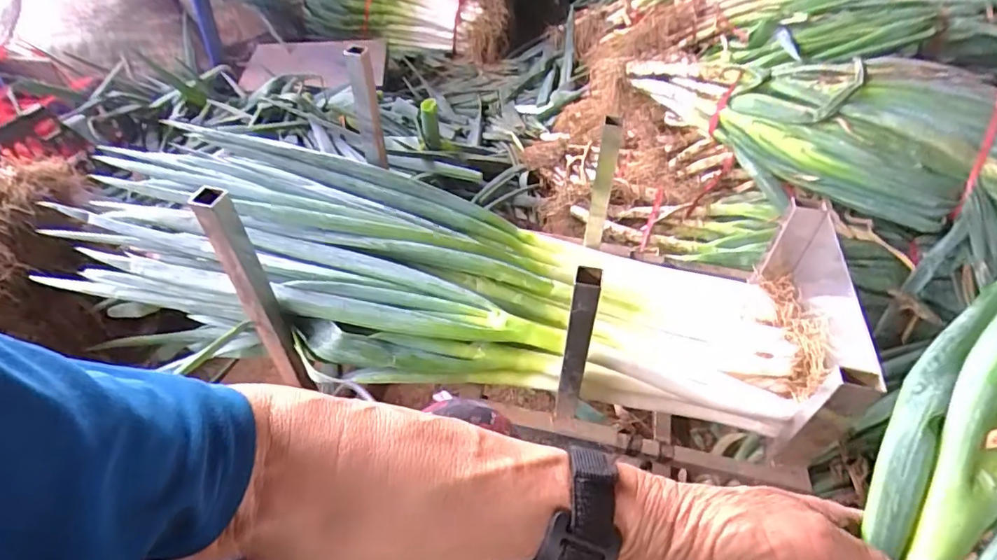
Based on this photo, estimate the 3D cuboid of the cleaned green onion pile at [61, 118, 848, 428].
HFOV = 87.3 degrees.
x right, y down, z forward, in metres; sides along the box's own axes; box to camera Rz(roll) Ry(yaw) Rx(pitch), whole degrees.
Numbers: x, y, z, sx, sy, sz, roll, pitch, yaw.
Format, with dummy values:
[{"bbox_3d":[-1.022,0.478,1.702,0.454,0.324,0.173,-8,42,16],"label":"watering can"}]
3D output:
[{"bbox_3d":[-0.040,-0.013,0.674,0.885,0.152,0.287,8,48,8],"label":"cleaned green onion pile"}]

